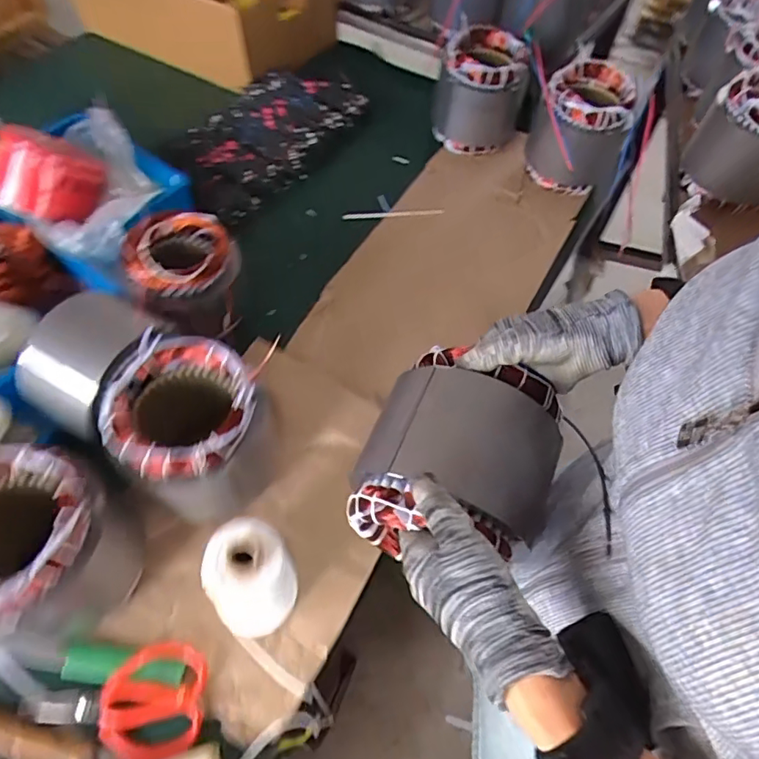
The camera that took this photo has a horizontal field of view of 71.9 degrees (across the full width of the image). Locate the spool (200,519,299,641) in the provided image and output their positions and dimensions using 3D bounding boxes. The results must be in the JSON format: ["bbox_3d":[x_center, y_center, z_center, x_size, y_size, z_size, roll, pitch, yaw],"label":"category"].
[{"bbox_3d":[-0.118,0.190,0.488,0.068,0.161,0.067,5,57,2],"label":"spool"}]

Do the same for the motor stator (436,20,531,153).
[{"bbox_3d":[0.196,-0.566,1.026,0.158,0.161,0.193,7,58,3],"label":"motor stator"}]

